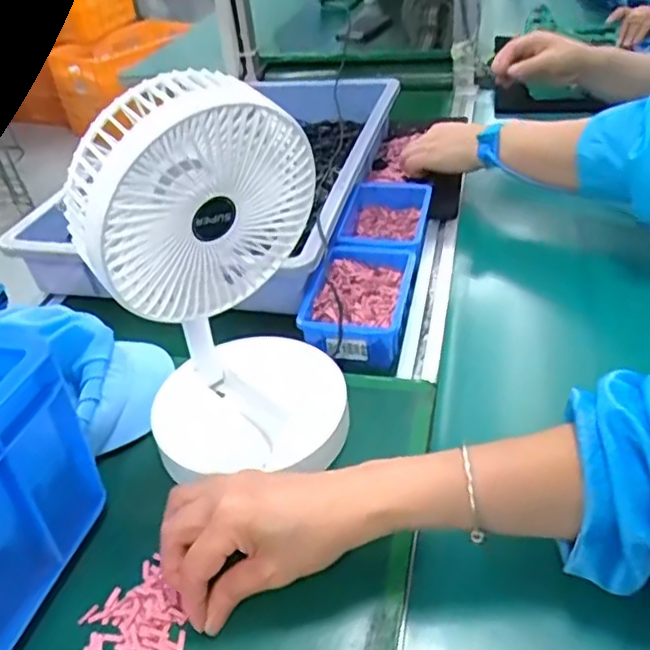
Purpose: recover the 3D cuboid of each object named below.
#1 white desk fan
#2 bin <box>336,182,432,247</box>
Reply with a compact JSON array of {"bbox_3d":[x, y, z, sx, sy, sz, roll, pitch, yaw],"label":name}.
[{"bbox_3d":[-0.067,-0.024,0.447,0.150,0.278,0.136,-6,37,-1],"label":"white desk fan"},{"bbox_3d":[0.070,-0.112,0.751,0.092,0.052,0.147,6,39,14],"label":"bin"}]

